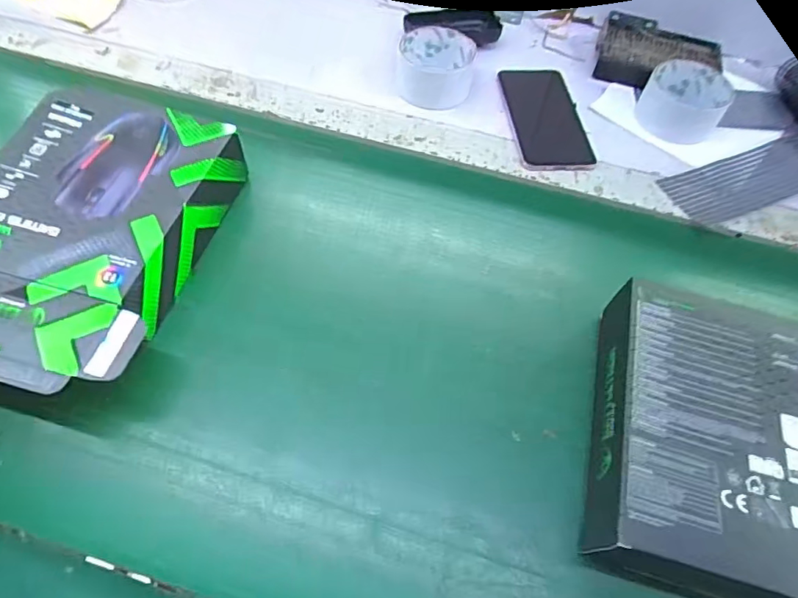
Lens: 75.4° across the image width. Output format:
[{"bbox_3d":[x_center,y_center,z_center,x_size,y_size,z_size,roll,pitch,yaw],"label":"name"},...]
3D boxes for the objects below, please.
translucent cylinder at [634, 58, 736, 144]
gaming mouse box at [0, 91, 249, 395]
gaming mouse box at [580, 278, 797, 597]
[{"bbox_3d":[0.298,-0.209,0.541,0.078,0.043,0.076,29,61,13],"label":"translucent cylinder"},{"bbox_3d":[-0.237,-0.049,0.392,0.169,0.053,0.241,15,59,5],"label":"gaming mouse box"},{"bbox_3d":[0.212,0.095,0.336,0.157,0.063,0.182,16,59,5],"label":"gaming mouse box"}]

